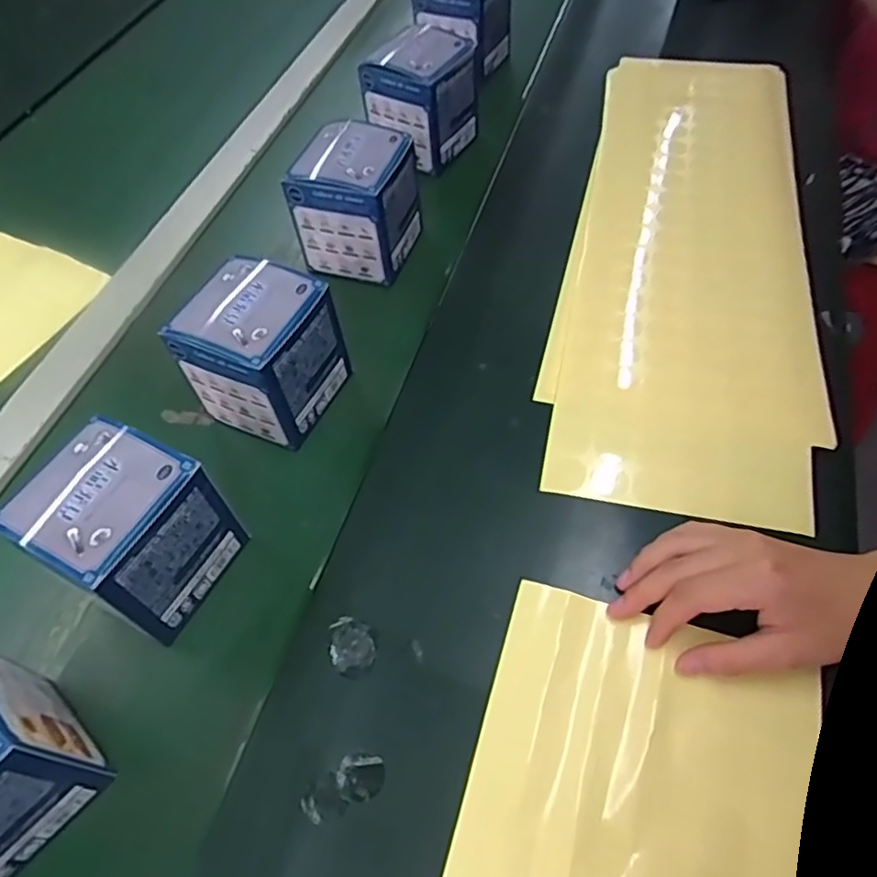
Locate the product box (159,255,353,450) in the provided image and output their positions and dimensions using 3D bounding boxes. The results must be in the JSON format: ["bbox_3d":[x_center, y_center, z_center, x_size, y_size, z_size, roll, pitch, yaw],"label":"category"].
[{"bbox_3d":[-0.119,-0.059,0.446,0.079,0.094,0.085,18,58,16],"label":"product box"}]

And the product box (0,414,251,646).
[{"bbox_3d":[-0.176,0.053,0.372,0.074,0.092,0.081,22,60,19],"label":"product box"}]

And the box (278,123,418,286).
[{"bbox_3d":[-0.065,-0.195,0.534,0.080,0.097,0.087,18,58,16],"label":"box"}]

